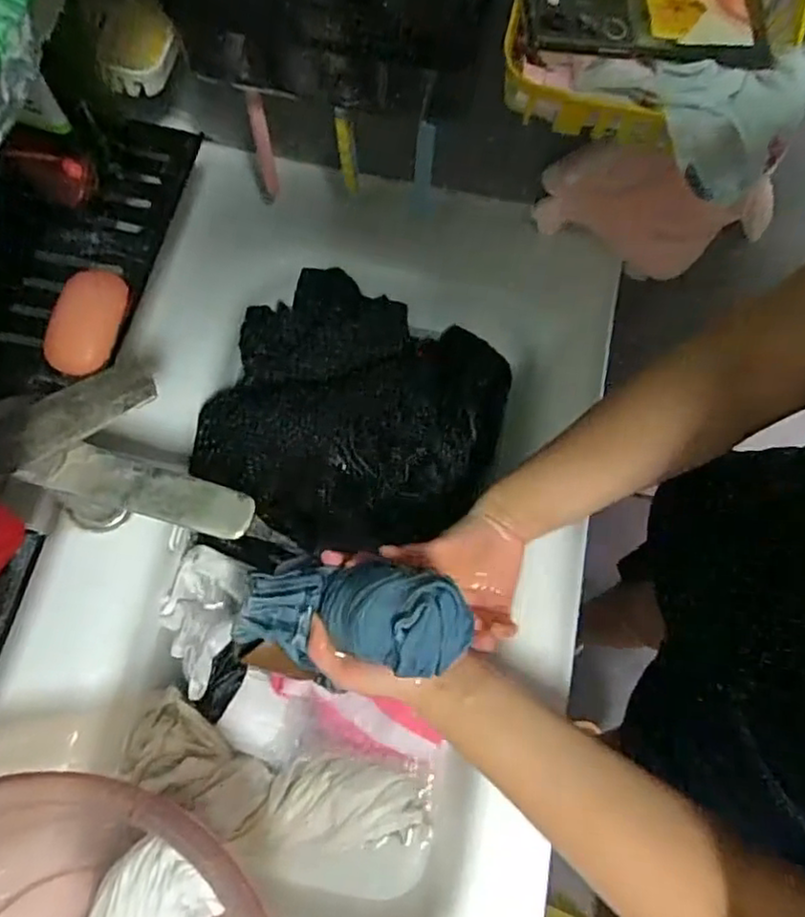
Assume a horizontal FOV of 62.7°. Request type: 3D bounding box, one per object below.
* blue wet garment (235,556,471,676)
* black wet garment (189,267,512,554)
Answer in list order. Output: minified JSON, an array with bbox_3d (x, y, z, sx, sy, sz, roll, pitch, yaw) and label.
[{"bbox_3d":[-0.034,0.103,0.452,0.171,0.059,0.069,-5,67,35],"label":"blue wet garment"},{"bbox_3d":[-0.047,-0.048,0.664,0.278,0.046,0.272,1,71,-2],"label":"black wet garment"}]

